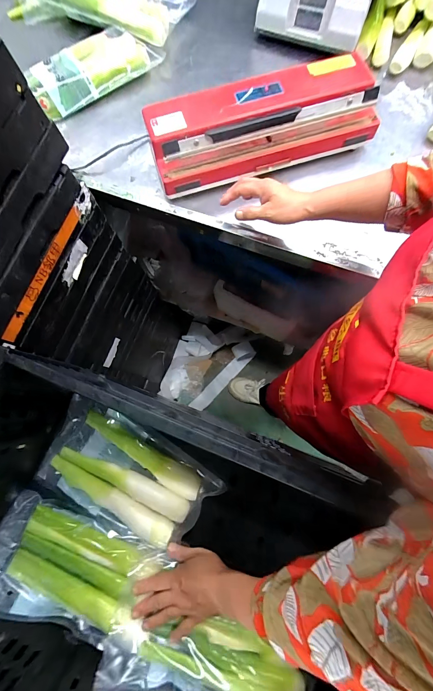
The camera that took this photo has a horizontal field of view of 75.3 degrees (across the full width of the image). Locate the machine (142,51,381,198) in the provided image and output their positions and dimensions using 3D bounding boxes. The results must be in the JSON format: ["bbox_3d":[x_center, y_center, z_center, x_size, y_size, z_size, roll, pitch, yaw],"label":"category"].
[{"bbox_3d":[0.091,-0.426,0.538,0.433,0.084,0.161,-15,77,-2],"label":"machine"}]

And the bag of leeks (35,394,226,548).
[{"bbox_3d":[-0.167,0.233,0.507,0.305,0.034,0.171,27,79,7],"label":"bag of leeks"}]

